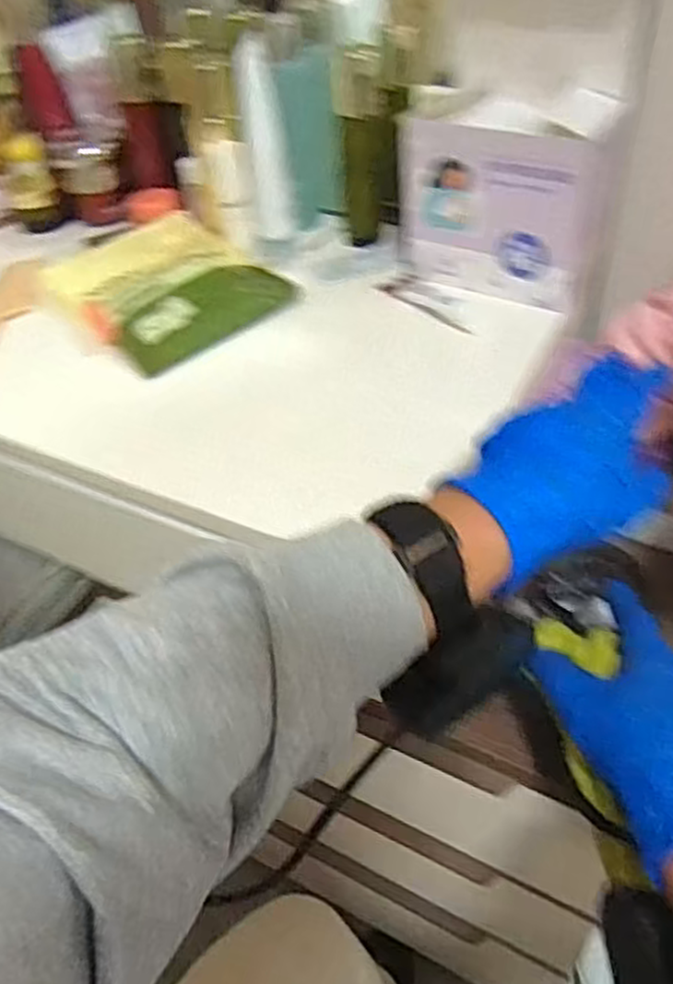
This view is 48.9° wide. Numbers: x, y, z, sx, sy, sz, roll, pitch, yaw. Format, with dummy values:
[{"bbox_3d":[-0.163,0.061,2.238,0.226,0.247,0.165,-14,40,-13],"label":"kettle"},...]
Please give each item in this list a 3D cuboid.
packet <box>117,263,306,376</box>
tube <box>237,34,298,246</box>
[{"bbox_3d":[-0.107,-0.147,0.606,0.147,0.020,0.076,-32,49,-24],"label":"packet"},{"bbox_3d":[-0.058,-0.287,0.626,0.031,0.164,0.038,-5,44,1],"label":"tube"}]

